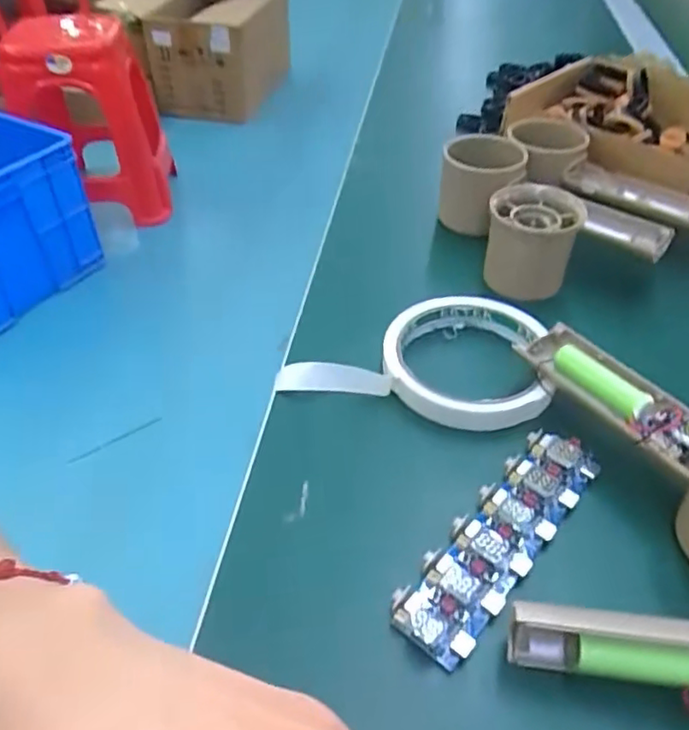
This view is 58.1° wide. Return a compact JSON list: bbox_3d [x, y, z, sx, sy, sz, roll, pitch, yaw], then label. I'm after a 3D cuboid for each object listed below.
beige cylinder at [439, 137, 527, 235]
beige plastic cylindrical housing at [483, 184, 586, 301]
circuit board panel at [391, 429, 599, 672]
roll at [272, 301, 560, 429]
[{"bbox_3d":[0.098,-0.129,0.447,0.057,0.053,0.057,11,45,11],"label":"beige cylinder"},{"bbox_3d":[0.120,-0.079,0.404,0.055,0.058,0.047,6,44,7],"label":"beige plastic cylindrical housing"},{"bbox_3d":[0.068,0.072,0.268,0.033,0.010,0.121,31,52,28],"label":"circuit board panel"},{"bbox_3d":[0.039,-0.006,0.346,0.140,0.021,0.082,5,44,5],"label":"roll"}]

